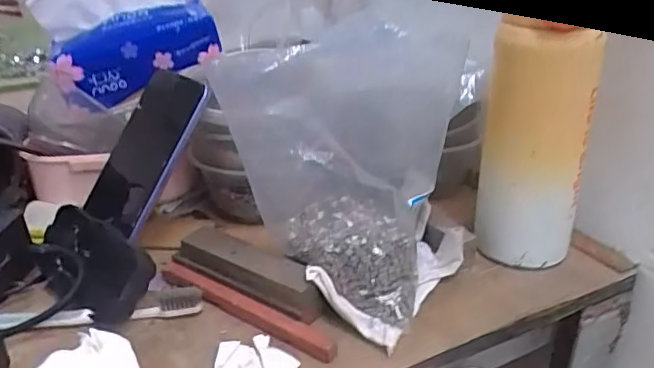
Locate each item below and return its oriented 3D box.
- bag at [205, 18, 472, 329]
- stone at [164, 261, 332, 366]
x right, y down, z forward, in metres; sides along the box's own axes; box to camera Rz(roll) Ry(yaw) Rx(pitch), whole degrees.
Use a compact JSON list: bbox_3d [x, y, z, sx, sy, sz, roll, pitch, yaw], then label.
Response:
[{"bbox_3d":[0.013,-0.020,0.409,0.129,0.148,0.186,-20,31,-29],"label":"bag"},{"bbox_3d":[-0.058,0.080,0.378,0.150,0.008,0.016,16,32,31],"label":"stone"}]

